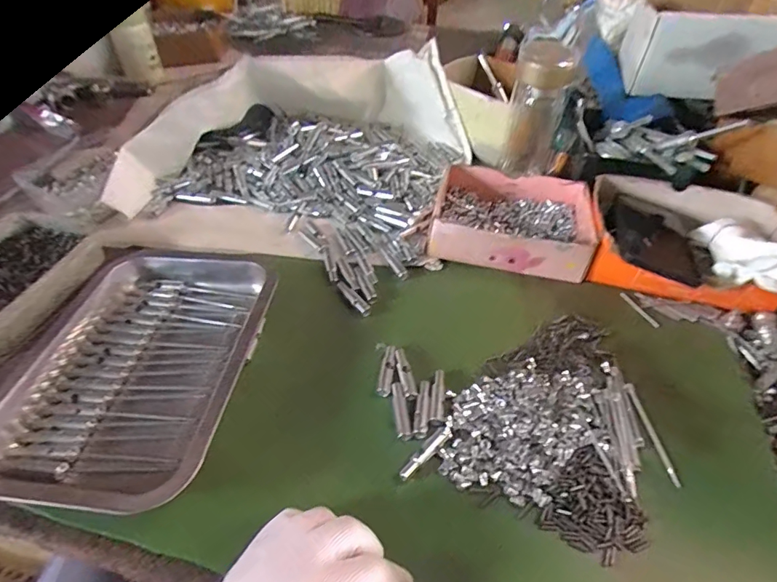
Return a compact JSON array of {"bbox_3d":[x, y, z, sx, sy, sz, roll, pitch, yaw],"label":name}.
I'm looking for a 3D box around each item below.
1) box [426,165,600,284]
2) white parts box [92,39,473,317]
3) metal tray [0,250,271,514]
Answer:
[{"bbox_3d":[0.145,-0.089,0.532,0.178,0.046,0.142,8,49,8],"label":"box"},{"bbox_3d":[-0.117,-0.215,0.612,0.401,0.106,0.425,14,50,13],"label":"white parts box"},{"bbox_3d":[-0.220,0.057,0.403,0.201,0.042,0.265,3,48,3],"label":"metal tray"}]

